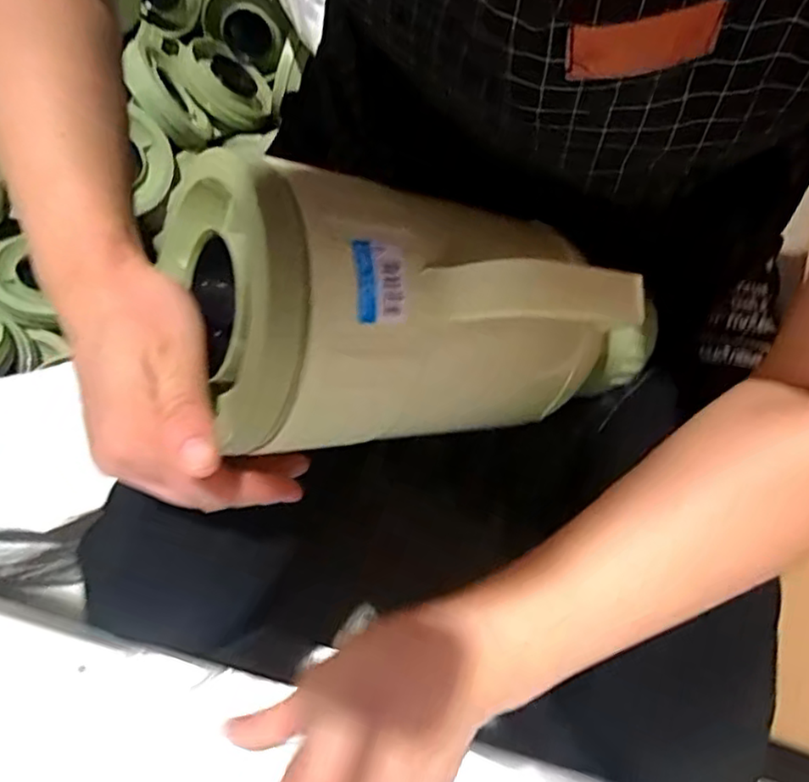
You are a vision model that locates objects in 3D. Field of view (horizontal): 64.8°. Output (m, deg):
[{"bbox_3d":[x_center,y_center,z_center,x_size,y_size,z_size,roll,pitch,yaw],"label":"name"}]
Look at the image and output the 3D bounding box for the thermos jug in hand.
[{"bbox_3d":[0.037,-0.034,0.324,0.277,0.107,0.118,5,68,-31],"label":"thermos jug in hand"}]

